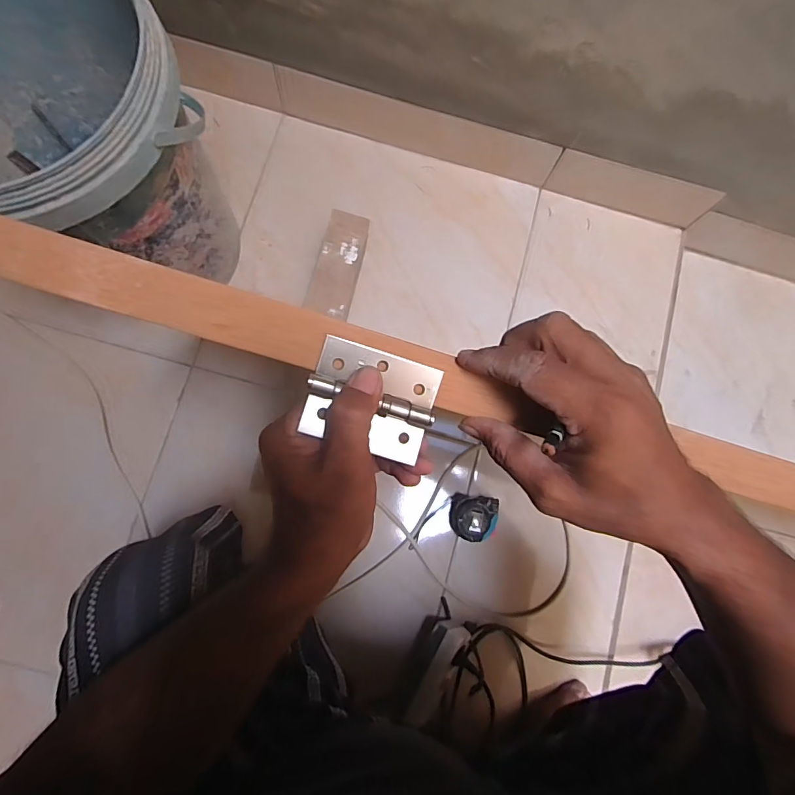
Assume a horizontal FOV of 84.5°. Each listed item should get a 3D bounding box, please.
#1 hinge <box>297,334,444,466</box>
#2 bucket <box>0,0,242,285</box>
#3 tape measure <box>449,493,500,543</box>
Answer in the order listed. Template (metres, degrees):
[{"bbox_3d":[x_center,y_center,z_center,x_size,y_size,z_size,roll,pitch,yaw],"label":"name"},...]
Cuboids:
[{"bbox_3d":[-0.015,0.002,0.267,0.075,0.016,0.060,17,81,-1],"label":"hinge"},{"bbox_3d":[-0.390,-0.291,0.573,0.287,0.363,0.300,1,81,-4],"label":"bucket"},{"bbox_3d":[0.123,0.195,0.709,0.070,0.051,0.072,9,81,-2],"label":"tape measure"}]

